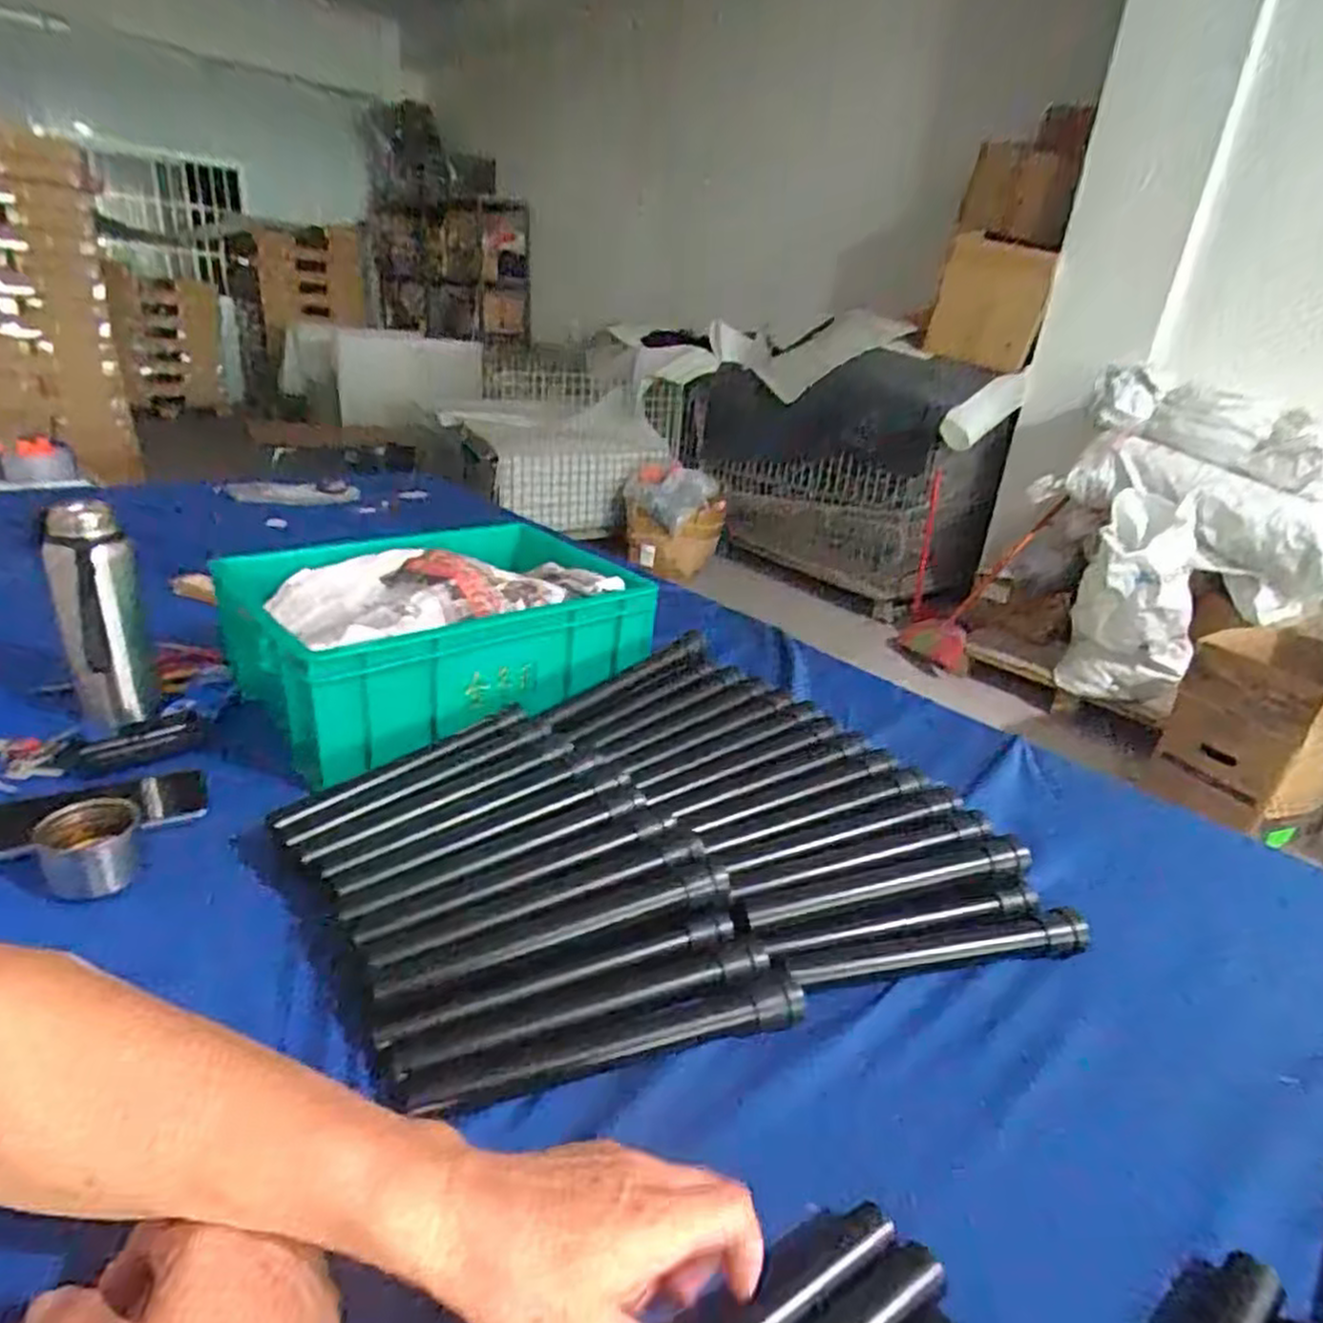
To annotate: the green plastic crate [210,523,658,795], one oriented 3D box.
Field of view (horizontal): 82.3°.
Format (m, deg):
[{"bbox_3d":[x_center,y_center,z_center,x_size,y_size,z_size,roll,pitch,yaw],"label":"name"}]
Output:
[{"bbox_3d":[-0.241,-0.039,0.862,0.414,0.123,0.341,-17,32,-40],"label":"green plastic crate"}]

